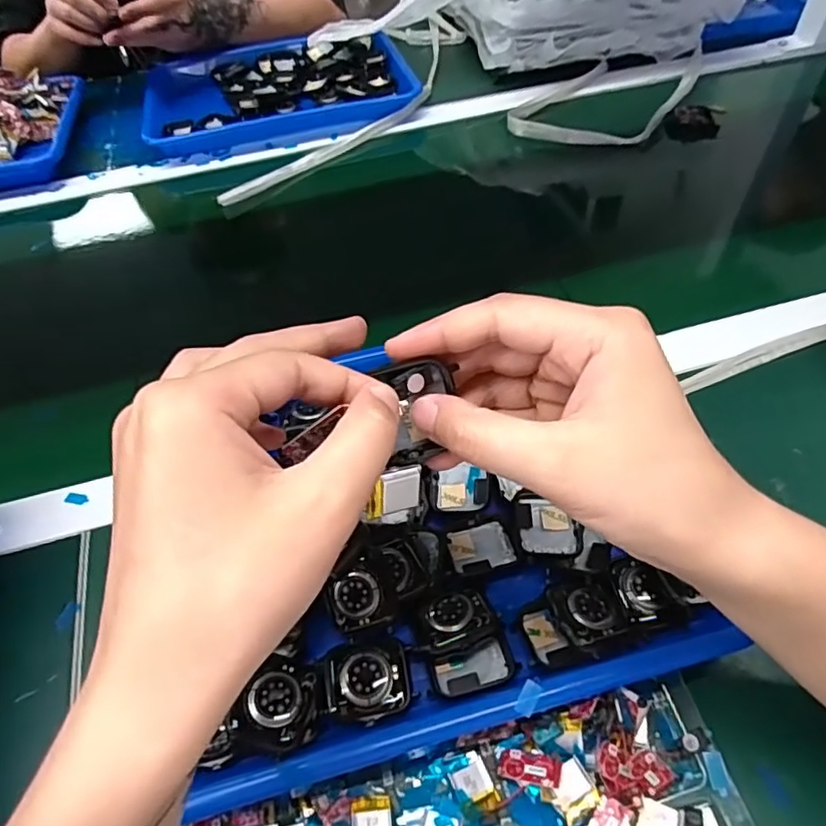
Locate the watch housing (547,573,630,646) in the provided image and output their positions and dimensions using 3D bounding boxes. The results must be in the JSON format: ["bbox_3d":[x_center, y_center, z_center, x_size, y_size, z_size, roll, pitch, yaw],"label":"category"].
[{"bbox_3d":[0.091,0.101,0.302,0.036,0.014,0.033,-16,52,-9],"label":"watch housing"}]

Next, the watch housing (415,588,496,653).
[{"bbox_3d":[0.021,0.107,0.305,0.038,0.015,0.032,-12,52,-5],"label":"watch housing"}]

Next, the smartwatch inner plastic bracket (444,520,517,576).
[{"bbox_3d":[0.038,0.077,0.334,0.035,0.005,0.028,-13,52,-6],"label":"smartwatch inner plastic bracket"}]

